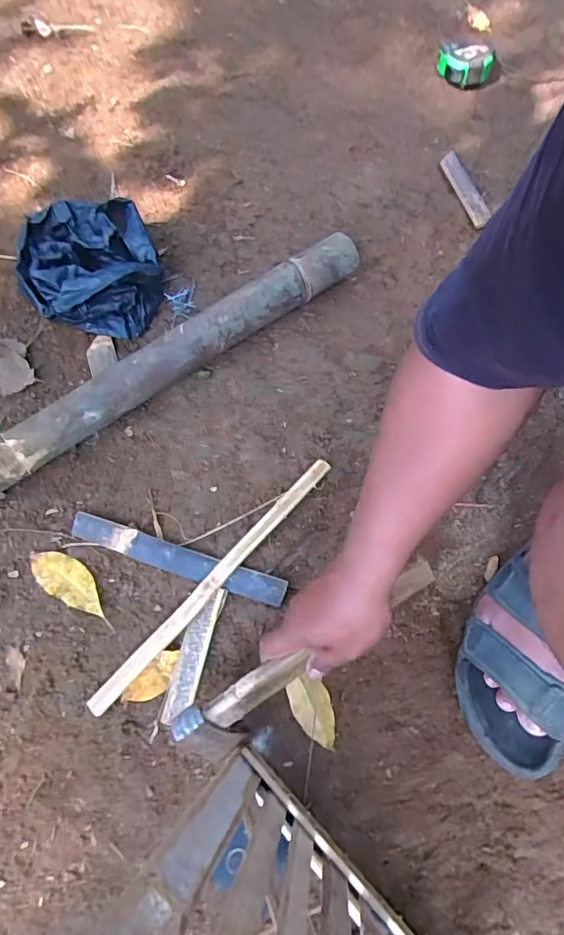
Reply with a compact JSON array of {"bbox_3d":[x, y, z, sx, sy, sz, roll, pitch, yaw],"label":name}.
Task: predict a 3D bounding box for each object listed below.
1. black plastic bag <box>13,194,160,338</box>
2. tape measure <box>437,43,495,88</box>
[{"bbox_3d":[-0.241,-0.245,0.664,0.171,0.081,0.154,-6,70,-2],"label":"black plastic bag"},{"bbox_3d":[0.292,-0.644,0.841,0.082,0.042,0.066,42,75,14],"label":"tape measure"}]

